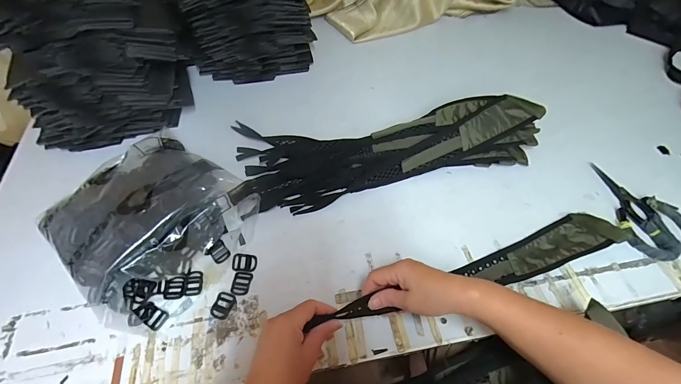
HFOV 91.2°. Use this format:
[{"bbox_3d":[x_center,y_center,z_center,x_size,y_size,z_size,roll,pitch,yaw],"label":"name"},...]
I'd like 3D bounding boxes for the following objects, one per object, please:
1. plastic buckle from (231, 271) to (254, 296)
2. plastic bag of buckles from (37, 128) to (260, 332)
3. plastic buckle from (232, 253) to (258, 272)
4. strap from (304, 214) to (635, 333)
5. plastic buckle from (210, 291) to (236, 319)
[{"bbox_3d":[-0.146,0.135,0.494,0.027,0.004,0.036,7,58,5],"label":"plastic buckle"},{"bbox_3d":[-0.291,0.042,0.517,0.266,0.069,0.261,32,63,19],"label":"plastic bag of buckles"},{"bbox_3d":[-0.147,0.108,0.511,0.036,0.004,0.028,-1,58,0],"label":"plastic buckle"},{"bbox_3d":[0.192,0.112,0.473,0.474,0.053,0.061,-13,58,-14],"label":"strap"},{"bbox_3d":[-0.169,0.163,0.479,0.028,0.004,0.037,15,59,10],"label":"plastic buckle"}]

